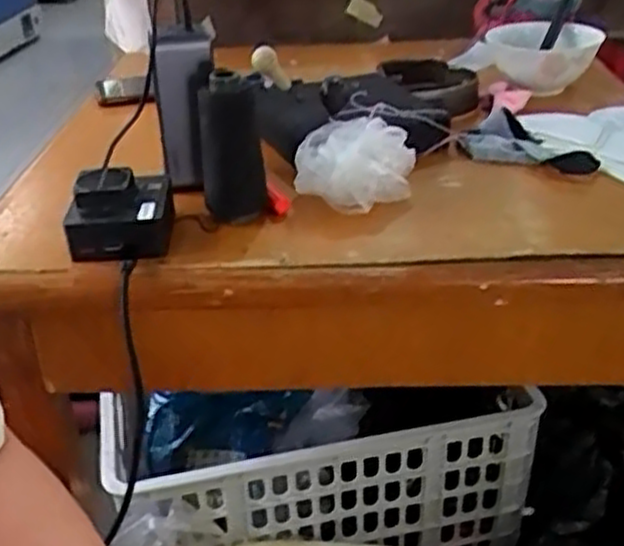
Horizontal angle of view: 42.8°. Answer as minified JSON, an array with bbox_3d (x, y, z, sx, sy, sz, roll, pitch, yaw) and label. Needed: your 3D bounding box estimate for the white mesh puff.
[{"bbox_3d":[0.033,-0.092,0.653,0.094,0.046,0.078,18,37,31],"label":"white mesh puff"}]

